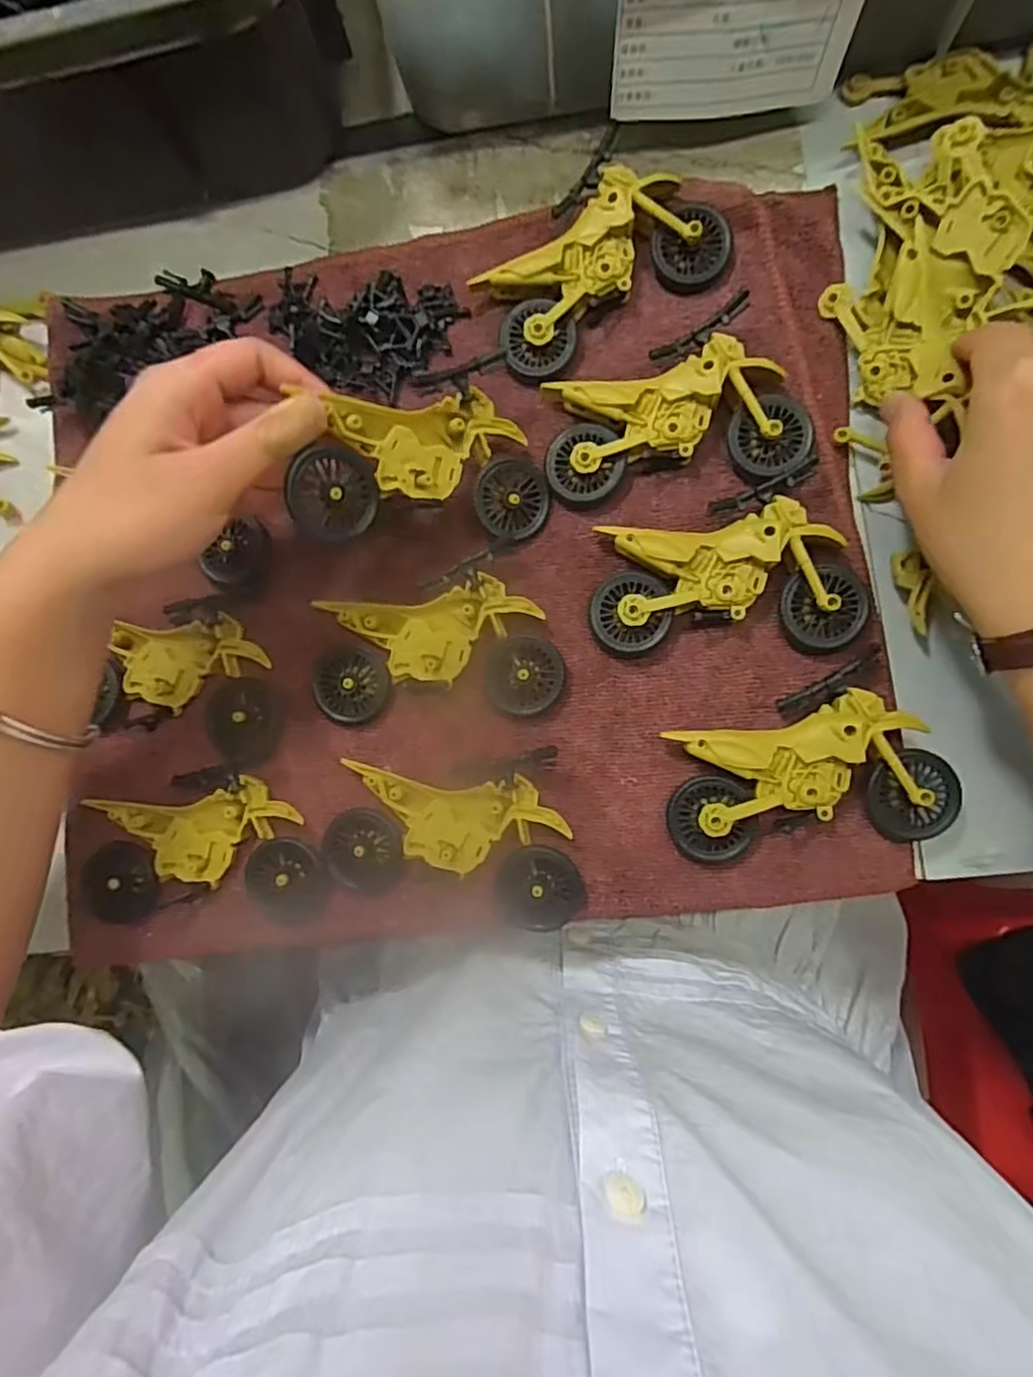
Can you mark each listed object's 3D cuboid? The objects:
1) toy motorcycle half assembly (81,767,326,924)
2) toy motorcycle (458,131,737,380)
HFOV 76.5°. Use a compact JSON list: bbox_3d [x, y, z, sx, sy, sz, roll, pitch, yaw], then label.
[{"bbox_3d":[-0.151,0.075,0.310,0.117,0.013,0.068,-2,85,7],"label":"toy motorcycle half assembly"},{"bbox_3d":[0.036,-0.205,0.307,0.112,0.019,0.072,-31,83,4],"label":"toy motorcycle"}]

